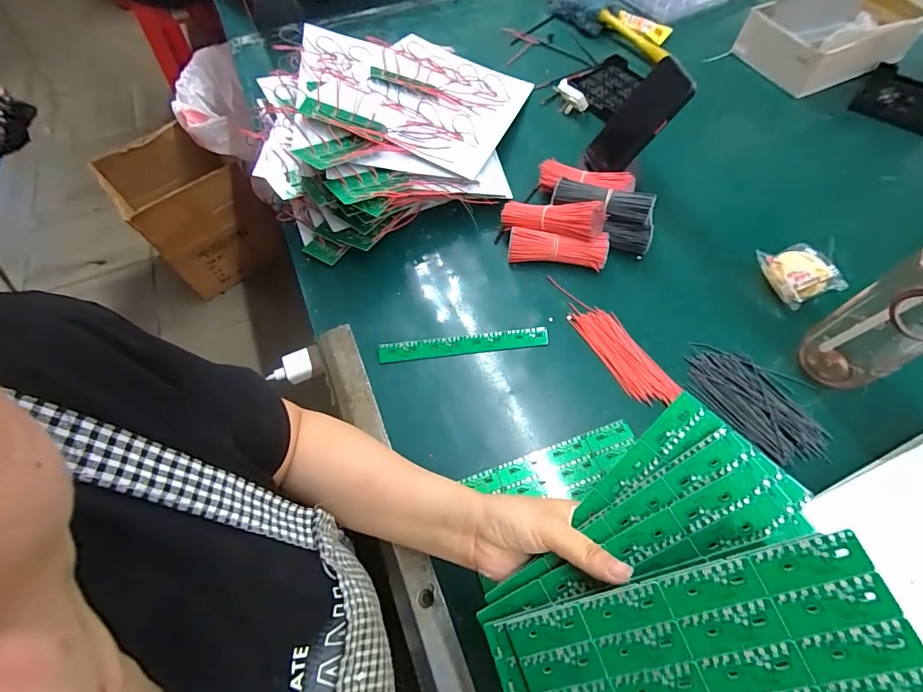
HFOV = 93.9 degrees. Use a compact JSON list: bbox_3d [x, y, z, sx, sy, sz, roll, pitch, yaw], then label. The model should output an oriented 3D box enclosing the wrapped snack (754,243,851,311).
[{"bbox_3d":[0.403,-0.089,0.518,0.068,0.038,0.079,-22,63,-10],"label":"wrapped snack"}]

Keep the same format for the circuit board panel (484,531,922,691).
[{"bbox_3d":[0.117,0.177,0.230,0.207,0.004,0.097,-26,72,19],"label":"circuit board panel"}]

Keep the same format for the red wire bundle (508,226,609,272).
[{"bbox_3d":[0.120,-0.120,0.537,0.118,0.036,0.032,8,62,6],"label":"red wire bundle"}]

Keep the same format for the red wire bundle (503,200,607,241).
[{"bbox_3d":[0.111,-0.161,0.535,0.123,0.030,0.039,12,63,22],"label":"red wire bundle"}]

